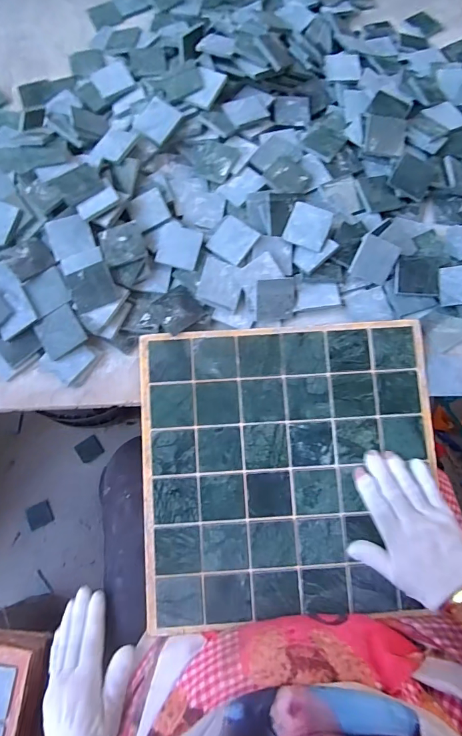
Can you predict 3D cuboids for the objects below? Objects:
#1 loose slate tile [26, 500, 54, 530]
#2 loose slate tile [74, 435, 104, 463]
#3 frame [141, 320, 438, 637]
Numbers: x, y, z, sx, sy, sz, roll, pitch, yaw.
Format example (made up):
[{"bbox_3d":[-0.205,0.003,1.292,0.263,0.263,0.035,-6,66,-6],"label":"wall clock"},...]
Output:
[{"bbox_3d":[-0.454,0.350,0.934,0.058,0.005,0.053,-24,75,-8],"label":"loose slate tile"},{"bbox_3d":[-0.350,0.203,0.974,0.058,0.007,0.054,-33,76,-10],"label":"loose slate tile"},{"bbox_3d":[0.065,0.111,0.444,0.324,0.008,0.318,-4,82,2],"label":"frame"}]

